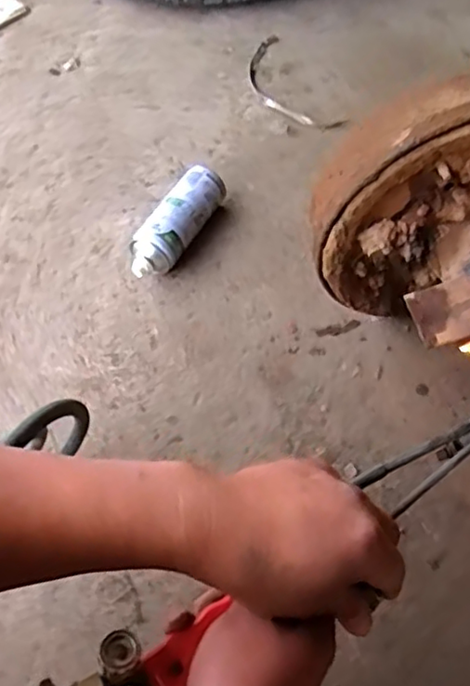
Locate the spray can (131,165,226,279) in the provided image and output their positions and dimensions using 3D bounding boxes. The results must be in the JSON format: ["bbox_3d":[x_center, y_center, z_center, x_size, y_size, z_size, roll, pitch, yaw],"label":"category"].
[{"bbox_3d":[-0.083,-0.164,0.889,0.062,0.068,0.187,27,65,19],"label":"spray can"}]

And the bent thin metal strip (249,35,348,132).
[{"bbox_3d":[0.084,-0.438,1.075,0.104,0.015,0.253,-26,61,-11],"label":"bent thin metal strip"}]

